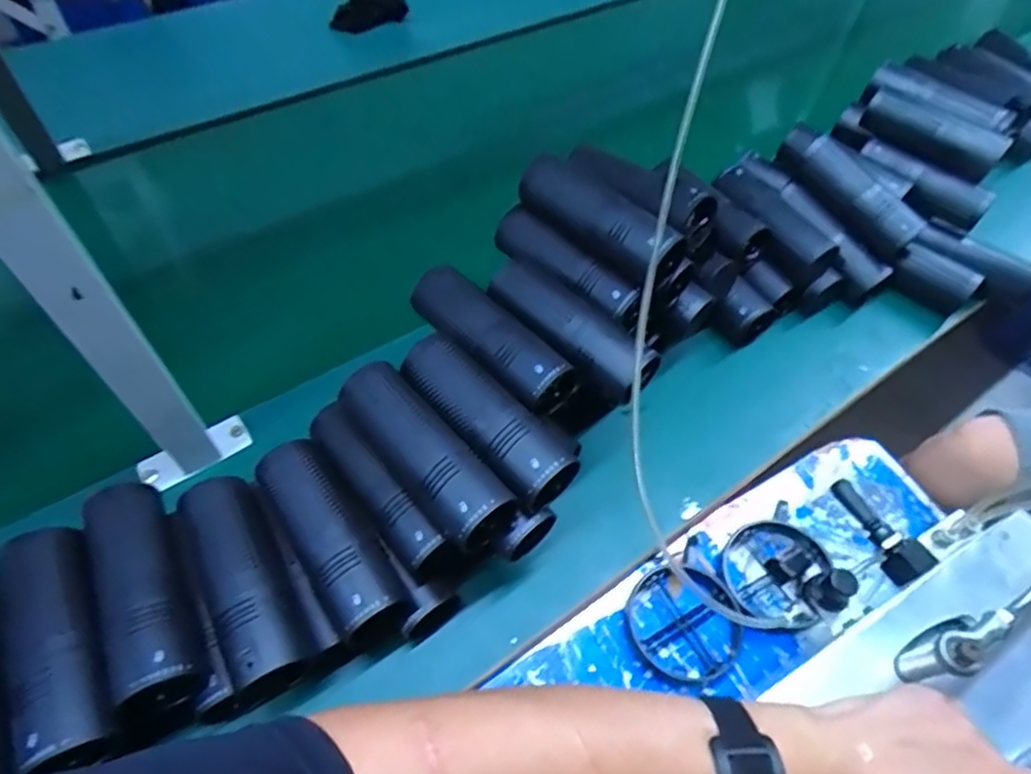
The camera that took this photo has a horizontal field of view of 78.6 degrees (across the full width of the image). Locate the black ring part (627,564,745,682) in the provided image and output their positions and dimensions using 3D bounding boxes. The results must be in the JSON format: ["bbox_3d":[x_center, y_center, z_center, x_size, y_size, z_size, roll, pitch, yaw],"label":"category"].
[{"bbox_3d":[0.150,0.206,0.553,0.100,0.020,0.091,2,55,-3],"label":"black ring part"}]

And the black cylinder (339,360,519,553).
[{"bbox_3d":[-0.072,0.048,0.482,0.056,0.046,0.165,-34,64,-24],"label":"black cylinder"}]

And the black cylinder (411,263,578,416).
[{"bbox_3d":[-0.028,-0.038,0.542,0.157,0.048,0.060,37,60,19],"label":"black cylinder"}]

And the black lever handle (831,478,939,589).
[{"bbox_3d":[0.293,0.116,0.508,0.024,0.035,0.094,11,33,-28],"label":"black lever handle"}]

